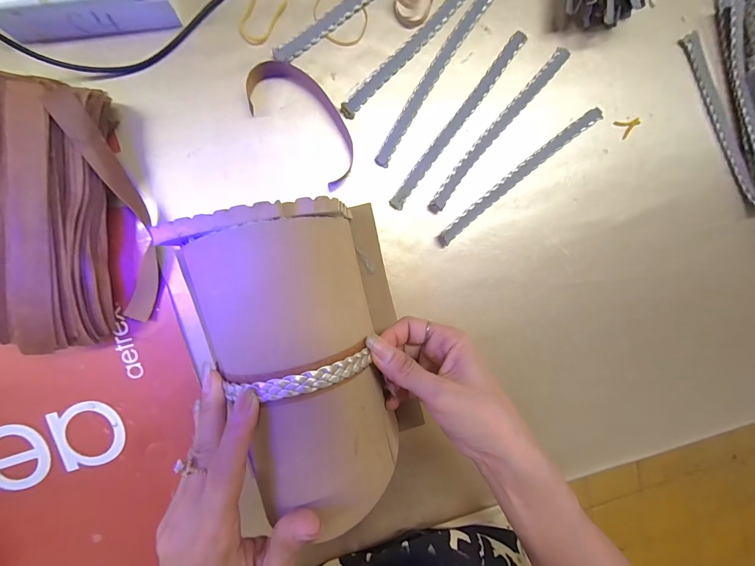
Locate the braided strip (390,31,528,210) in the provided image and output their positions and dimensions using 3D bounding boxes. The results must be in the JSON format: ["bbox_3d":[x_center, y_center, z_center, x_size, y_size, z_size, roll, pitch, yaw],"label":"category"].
[{"bbox_3d":[0.073,-0.145,0.306,0.014,0.005,0.191,37,89,-8],"label":"braided strip"}]

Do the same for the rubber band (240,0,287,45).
[{"bbox_3d":[-0.094,-0.223,0.282,0.028,0.004,0.051,20,91,-8],"label":"rubber band"}]

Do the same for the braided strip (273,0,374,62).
[{"bbox_3d":[-0.010,-0.246,0.289,0.186,0.005,0.015,-39,98,-3],"label":"braided strip"}]

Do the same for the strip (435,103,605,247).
[{"bbox_3d":[0.131,-0.099,0.313,0.189,0.007,0.014,-40,98,-3],"label":"strip"}]

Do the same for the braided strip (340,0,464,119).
[{"bbox_3d":[0.037,-0.217,0.296,0.014,0.006,0.191,43,88,-8],"label":"braided strip"}]

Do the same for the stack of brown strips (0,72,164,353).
[{"bbox_3d":[-0.228,-0.044,0.251,0.102,0.048,0.188,-2,95,-7],"label":"stack of brown strips"}]

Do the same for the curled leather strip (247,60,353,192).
[{"bbox_3d":[-0.060,-0.137,0.288,0.109,0.013,0.053,43,88,-8],"label":"curled leather strip"}]

